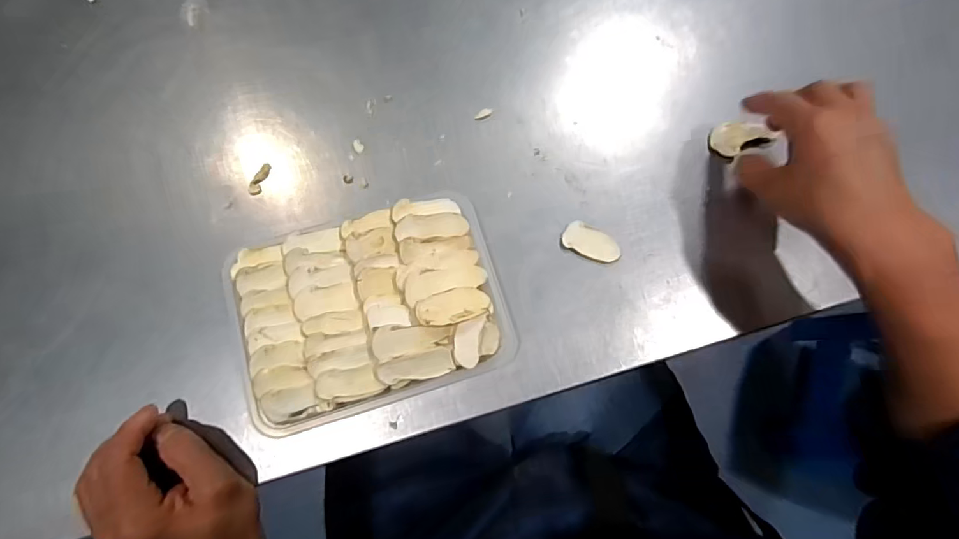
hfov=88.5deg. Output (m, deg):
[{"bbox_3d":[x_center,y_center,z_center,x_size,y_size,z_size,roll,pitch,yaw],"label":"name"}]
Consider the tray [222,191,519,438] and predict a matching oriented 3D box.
[{"bbox_3d":[-0.075,0.026,0.348,0.181,0.037,0.130,-18,77,-5],"label":"tray"}]

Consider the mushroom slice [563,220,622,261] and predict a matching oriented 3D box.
[{"bbox_3d":[0.087,-0.021,0.376,0.044,0.004,0.023,25,77,6],"label":"mushroom slice"}]

